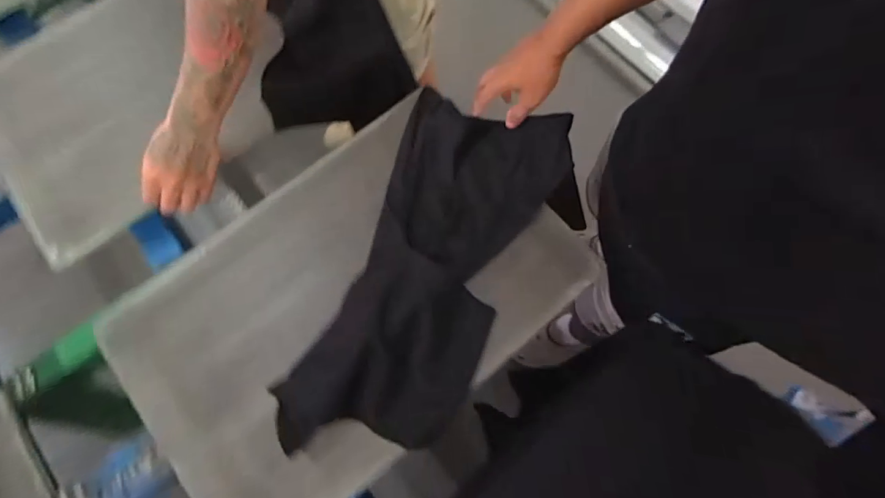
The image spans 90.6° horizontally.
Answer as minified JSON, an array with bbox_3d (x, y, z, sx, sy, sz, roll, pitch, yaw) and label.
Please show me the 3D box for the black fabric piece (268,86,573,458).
[{"bbox_3d":[-0.023,0.020,0.609,0.248,0.047,0.538,24,75,8],"label":"black fabric piece"}]

